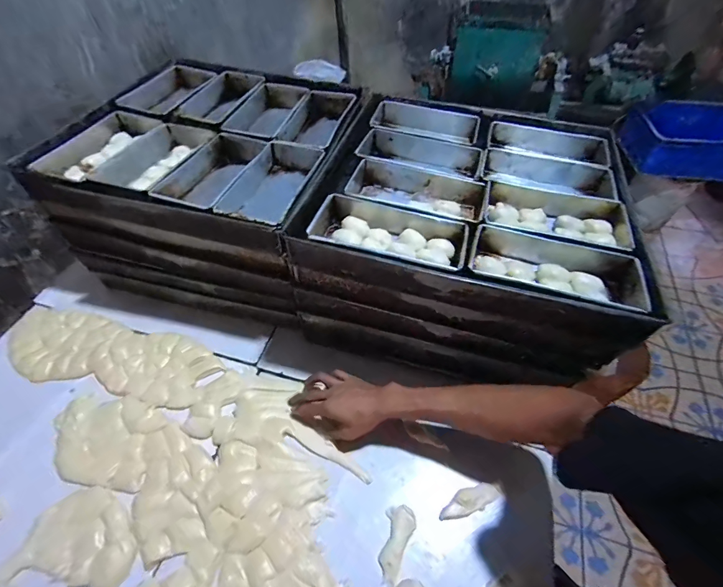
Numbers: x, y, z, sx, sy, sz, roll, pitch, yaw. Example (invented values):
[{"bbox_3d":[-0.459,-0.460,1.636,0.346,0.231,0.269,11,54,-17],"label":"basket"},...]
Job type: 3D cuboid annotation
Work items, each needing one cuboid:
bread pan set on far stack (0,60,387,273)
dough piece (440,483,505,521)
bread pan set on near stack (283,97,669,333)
[{"bbox_3d":[-0.255,-0.275,0.692,0.446,0.107,0.475,13,53,13],"label":"bread pan set on far stack"},{"bbox_3d":[0.156,0.293,0.518,0.099,0.019,0.031,-16,53,-10],"label":"dough piece"},{"bbox_3d":[0.172,-0.165,0.587,0.440,0.081,0.453,12,53,12],"label":"bread pan set on near stack"}]

